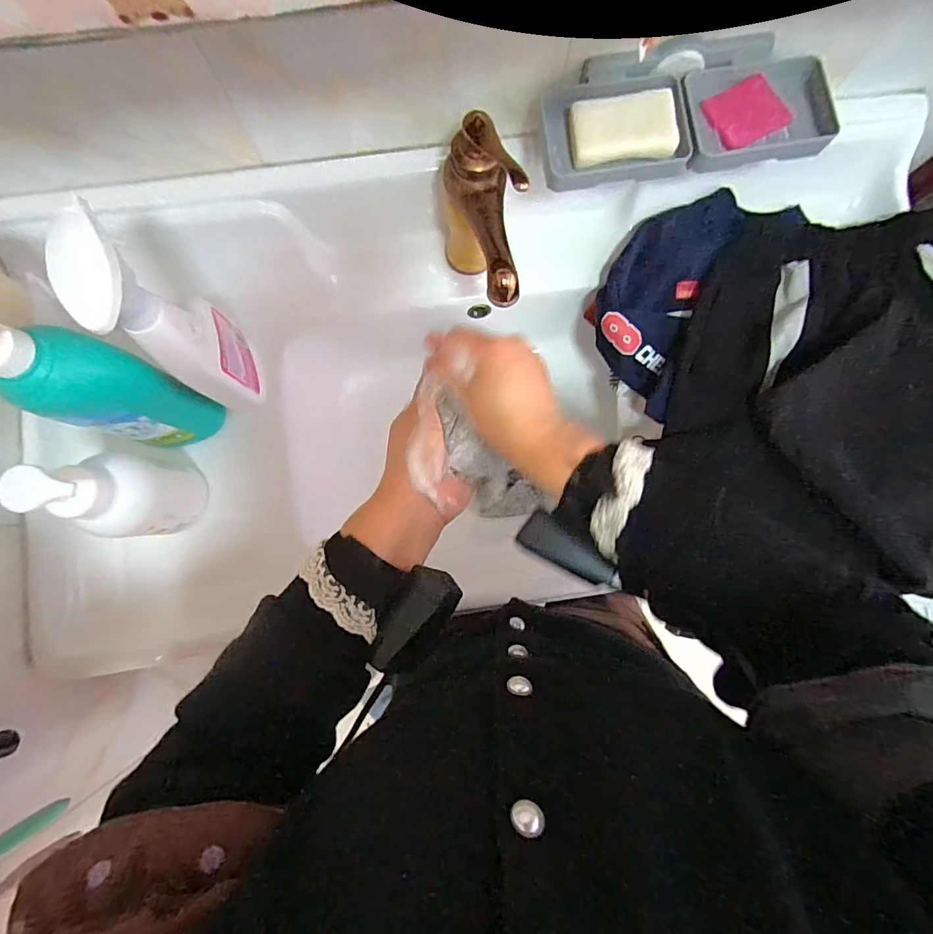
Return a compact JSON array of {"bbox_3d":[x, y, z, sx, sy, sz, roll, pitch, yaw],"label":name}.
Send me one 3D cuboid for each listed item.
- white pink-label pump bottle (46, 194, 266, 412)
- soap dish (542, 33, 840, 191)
[{"bbox_3d":[-0.252,-0.119,0.419,0.044,0.249,0.092,-23,84,-2],"label":"white pink-label pump bottle"},{"bbox_3d":[0.202,-0.325,0.430,0.261,0.030,0.108,-13,84,-1],"label":"soap dish"}]

